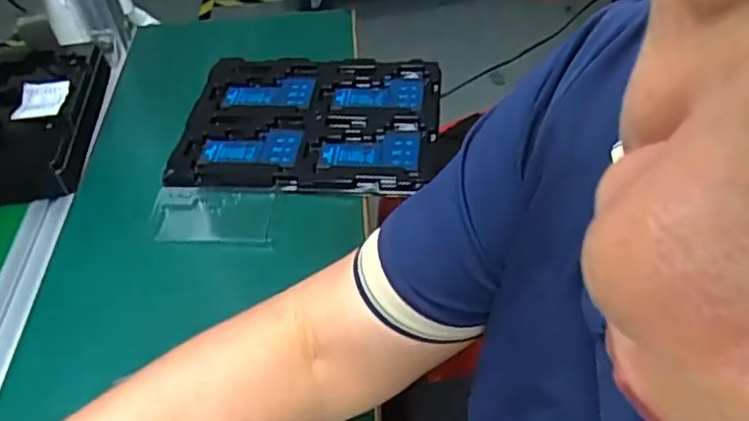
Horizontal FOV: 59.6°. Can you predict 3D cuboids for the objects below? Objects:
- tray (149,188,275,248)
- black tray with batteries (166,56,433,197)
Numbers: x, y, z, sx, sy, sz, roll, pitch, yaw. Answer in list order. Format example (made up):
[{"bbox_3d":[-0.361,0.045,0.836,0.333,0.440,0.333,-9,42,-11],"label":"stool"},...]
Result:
[{"bbox_3d":[-0.159,0.007,0.640,0.121,0.017,0.068,0,46,5],"label":"tray"},{"bbox_3d":[-0.069,-0.101,0.719,0.271,0.029,0.207,0,46,5],"label":"black tray with batteries"}]

